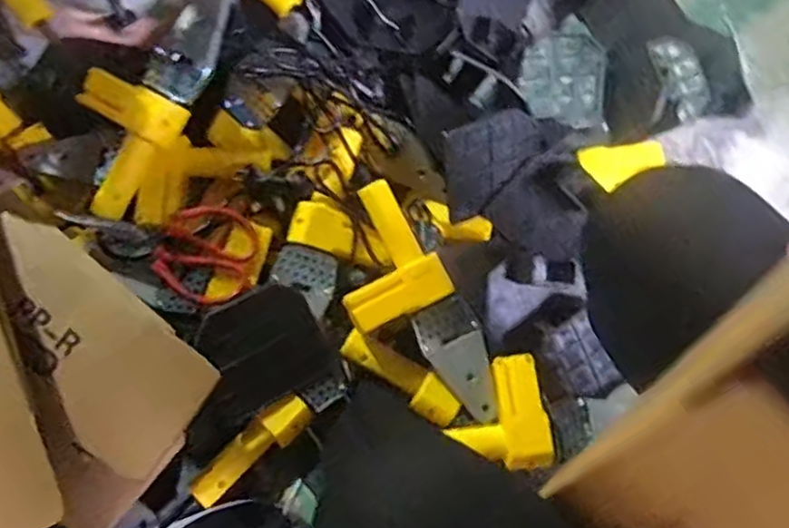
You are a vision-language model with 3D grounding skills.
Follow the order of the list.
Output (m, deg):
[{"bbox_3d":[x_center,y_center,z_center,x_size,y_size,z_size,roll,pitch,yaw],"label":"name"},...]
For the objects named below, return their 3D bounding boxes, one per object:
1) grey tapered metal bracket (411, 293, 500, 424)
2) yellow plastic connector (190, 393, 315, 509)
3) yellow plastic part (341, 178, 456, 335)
[{"bbox_3d":[0.073,0.106,0.725,0.065,0.016,0.136,-24,86,-7],"label":"grey tapered metal bracket"},{"bbox_3d":[-0.152,0.198,0.717,0.143,0.025,0.037,-42,71,-13],"label":"yellow plastic connector"},{"bbox_3d":[-0.017,-0.006,0.724,0.111,0.025,0.142,-31,81,-5],"label":"yellow plastic part"}]

